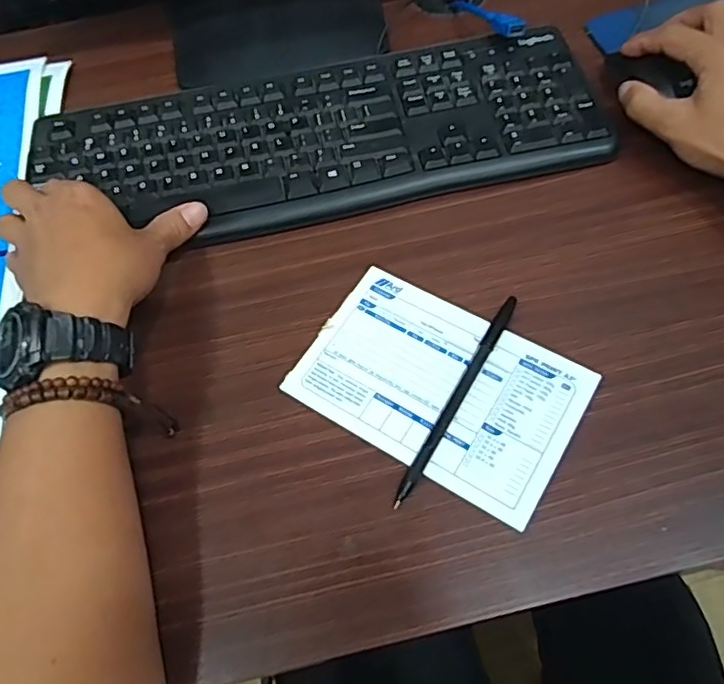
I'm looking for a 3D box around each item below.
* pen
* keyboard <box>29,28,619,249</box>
[{"bbox_3d":[0.058,0.031,0.350,0.009,0.007,0.148,27,67,17],"label":"pen"},{"bbox_3d":[-0.036,-0.158,0.455,0.423,0.019,0.155,-7,61,1],"label":"keyboard"}]

